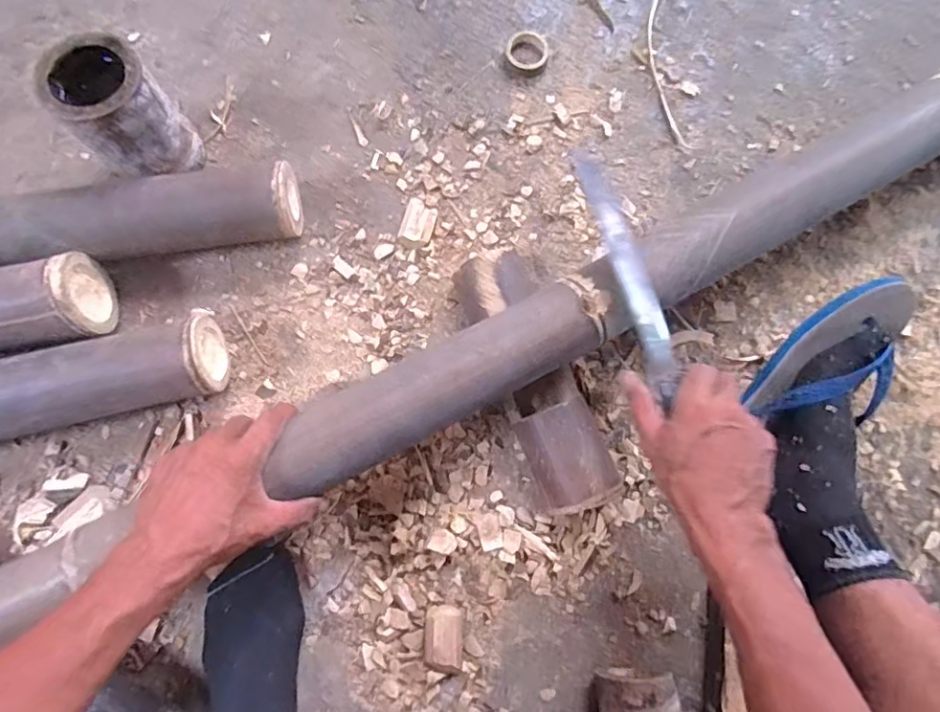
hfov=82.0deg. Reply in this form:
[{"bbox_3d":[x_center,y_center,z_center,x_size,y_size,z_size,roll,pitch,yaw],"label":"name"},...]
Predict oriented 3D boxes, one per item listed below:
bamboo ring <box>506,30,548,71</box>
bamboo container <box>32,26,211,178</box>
[{"bbox_3d":[0.070,-0.369,0.658,0.050,0.015,0.045,25,81,5],"label":"bamboo ring"},{"bbox_3d":[-0.361,-0.248,0.577,0.098,0.149,0.089,-39,83,-6],"label":"bamboo container"}]

